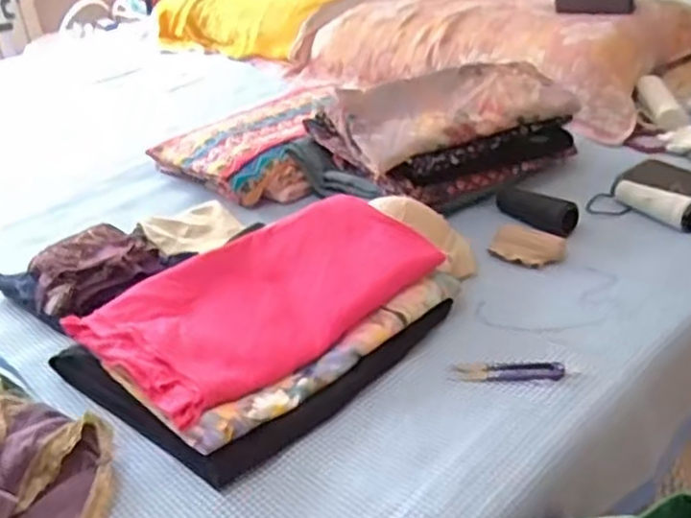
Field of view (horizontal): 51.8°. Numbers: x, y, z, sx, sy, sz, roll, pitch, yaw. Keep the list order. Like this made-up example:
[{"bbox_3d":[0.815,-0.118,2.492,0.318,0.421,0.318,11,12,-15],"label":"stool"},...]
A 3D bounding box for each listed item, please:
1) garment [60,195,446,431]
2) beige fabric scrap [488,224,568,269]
[{"bbox_3d":[-0.076,0.029,0.697,0.324,0.053,0.184,-29,38,-33],"label":"garment"},{"bbox_3d":[0.208,-0.016,0.805,0.079,0.010,0.059,20,54,20],"label":"beige fabric scrap"}]

